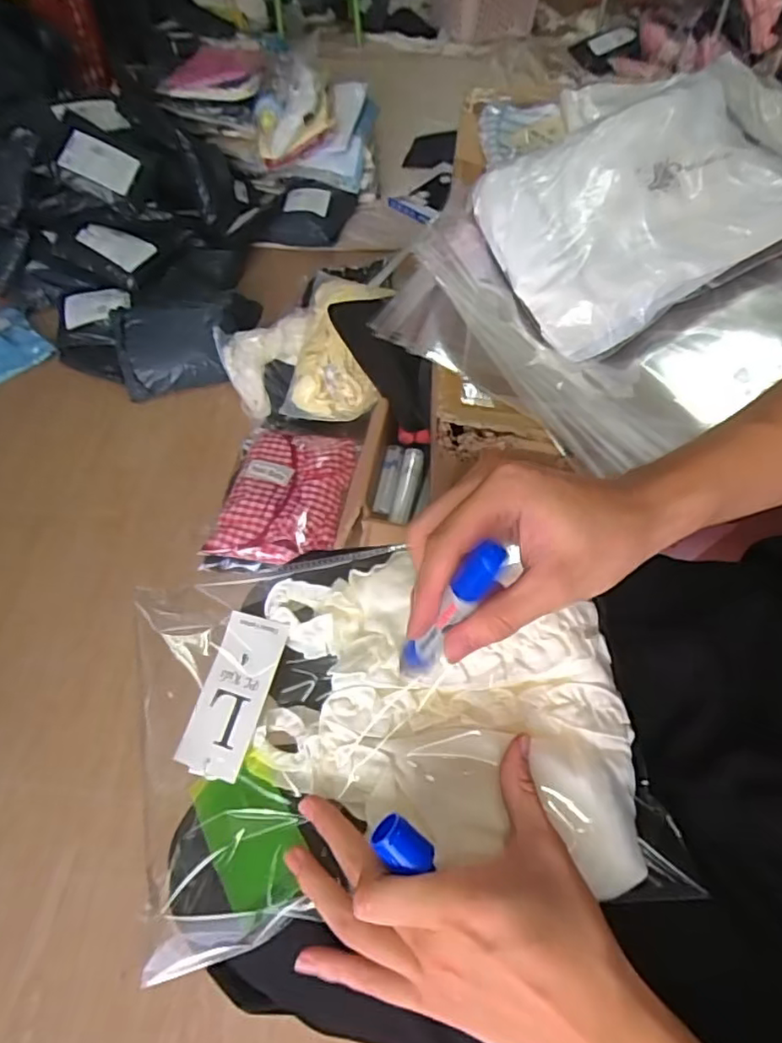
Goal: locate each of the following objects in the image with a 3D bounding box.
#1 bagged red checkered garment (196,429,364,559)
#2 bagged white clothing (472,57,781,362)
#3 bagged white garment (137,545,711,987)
[{"bbox_3d":[-0.194,-0.054,1.084,0.225,0.039,0.281,8,57,4],"label":"bagged red checkered garment"},{"bbox_3d":[0.265,-0.333,0.616,0.332,0.064,0.238,-30,73,3],"label":"bagged white clothing"},{"bbox_3d":[-0.011,0.123,0.376,0.296,0.085,0.220,-7,57,-5],"label":"bagged white garment"}]

